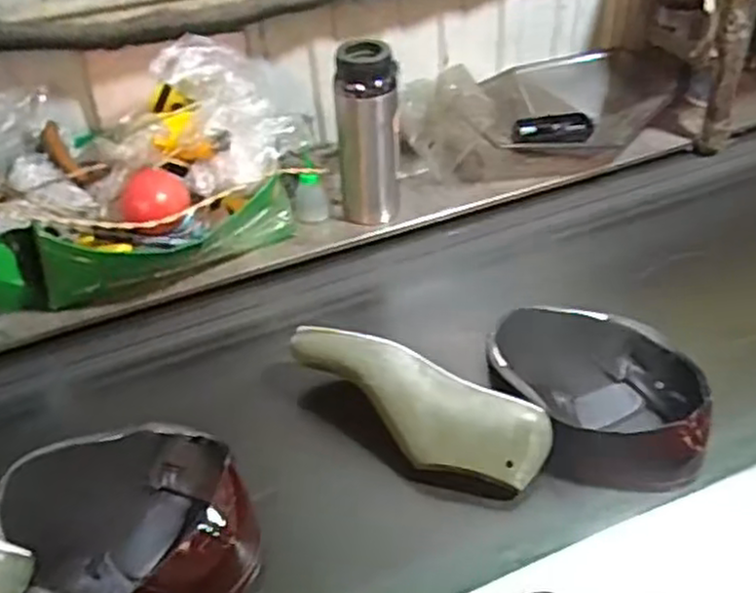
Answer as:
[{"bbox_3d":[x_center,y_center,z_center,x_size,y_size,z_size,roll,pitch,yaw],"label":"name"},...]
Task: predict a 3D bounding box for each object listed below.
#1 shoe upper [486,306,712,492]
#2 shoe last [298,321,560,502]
[{"bbox_3d":[0.225,0.098,0.794,0.206,0.100,0.211,0,45,3],"label":"shoe upper"},{"bbox_3d":[0.033,0.105,0.747,0.277,0.092,0.102,18,49,20],"label":"shoe last"}]

